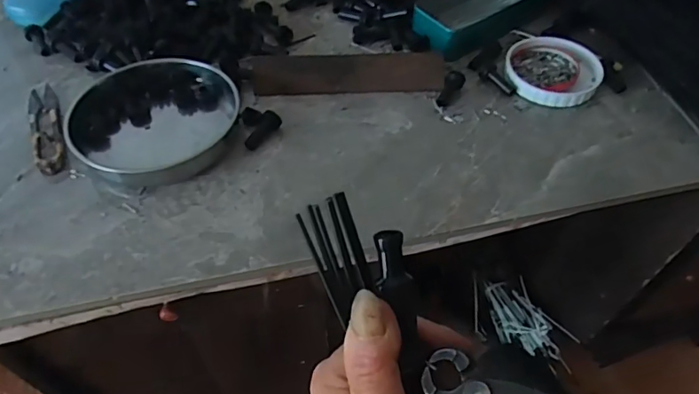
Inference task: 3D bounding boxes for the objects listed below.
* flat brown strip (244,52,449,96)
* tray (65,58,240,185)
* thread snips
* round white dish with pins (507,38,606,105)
[{"bbox_3d":[-0.001,-0.118,0.483,0.181,0.036,0.010,-1,15,0],"label":"flat brown strip"},{"bbox_3d":[-0.167,-0.068,0.439,0.122,0.028,0.124,0,52,0],"label":"tray"},{"bbox_3d":[-0.270,-0.065,0.450,0.024,0.009,0.120,-21,55,-16],"label":"thread snips"},{"bbox_3d":[0.198,-0.123,0.494,0.088,0.018,0.086,0,52,0],"label":"round white dish with pins"}]

